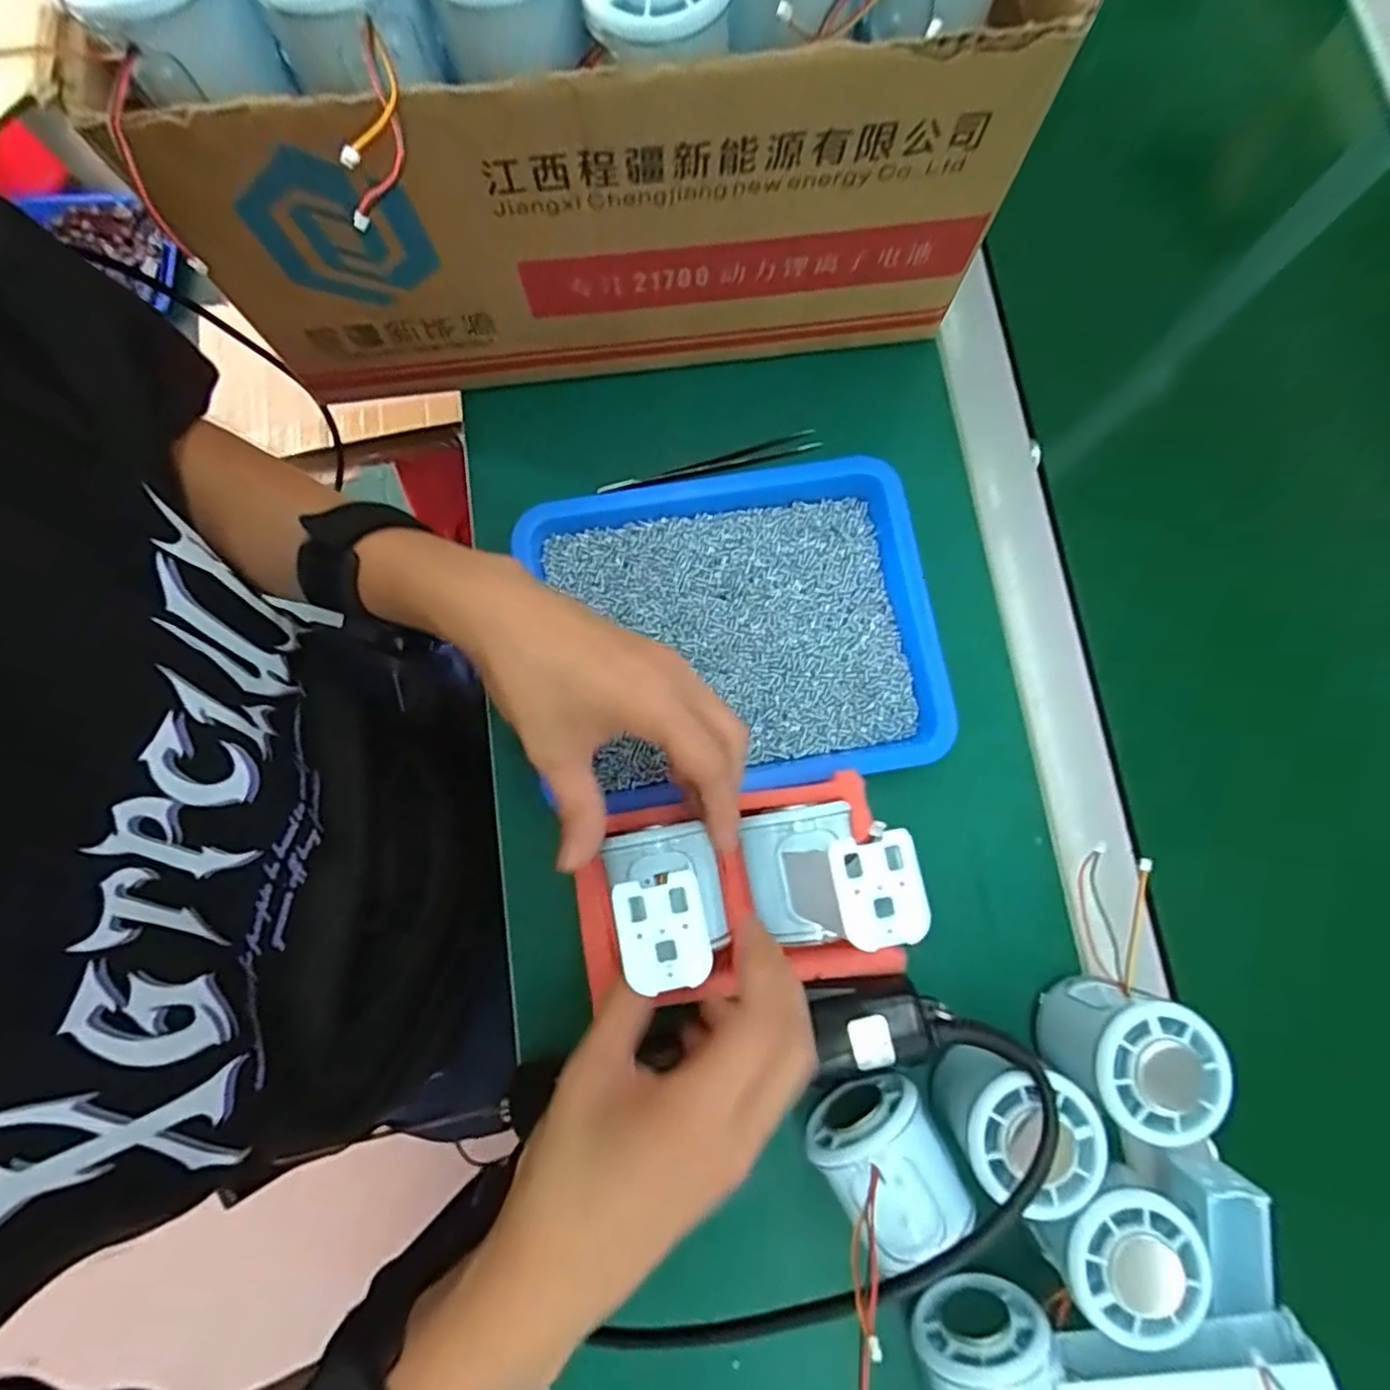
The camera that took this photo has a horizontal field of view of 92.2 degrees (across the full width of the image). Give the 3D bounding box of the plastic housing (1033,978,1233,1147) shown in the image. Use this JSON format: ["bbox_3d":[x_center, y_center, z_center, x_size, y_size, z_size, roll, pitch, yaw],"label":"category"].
[{"bbox_3d":[0.203,0.168,0.313,0.055,0.060,0.055,0,80,0],"label":"plastic housing"}]

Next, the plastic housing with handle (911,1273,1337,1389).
[{"bbox_3d":[0.174,0.295,0.280,0.147,0.058,0.062,-7,80,-1],"label":"plastic housing with handle"}]

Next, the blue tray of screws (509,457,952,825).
[{"bbox_3d":[0.020,-0.035,0.370,0.217,0.037,0.172,-9,80,-2],"label":"blue tray of screws"}]

